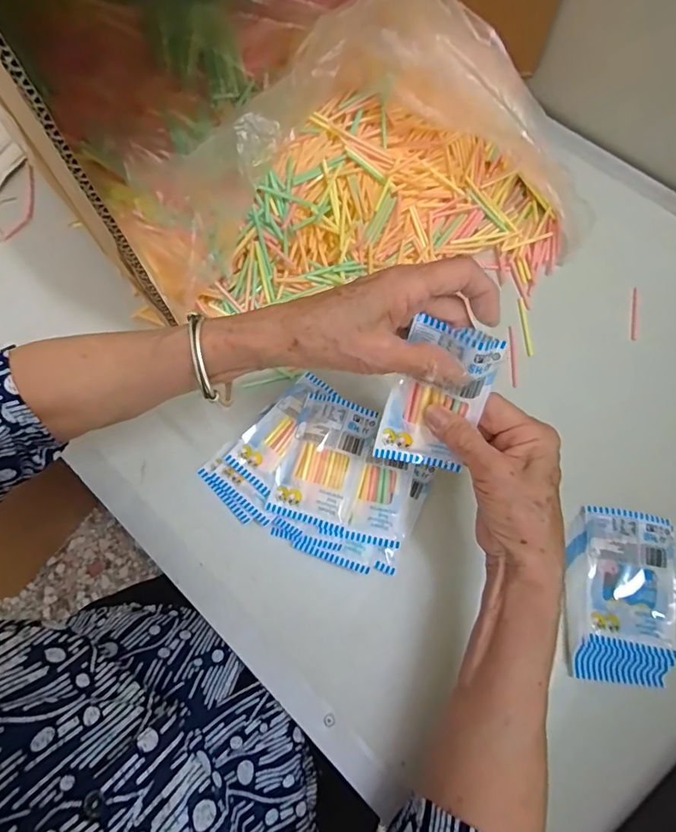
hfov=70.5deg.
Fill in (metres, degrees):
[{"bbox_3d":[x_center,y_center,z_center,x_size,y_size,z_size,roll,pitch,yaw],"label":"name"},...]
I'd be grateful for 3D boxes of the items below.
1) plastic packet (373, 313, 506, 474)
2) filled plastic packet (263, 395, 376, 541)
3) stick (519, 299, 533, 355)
[{"bbox_3d":[0.064,-0.009,0.317,0.061,0.104,0.015,16,32,8],"label":"plastic packet"},{"bbox_3d":[-0.011,0.036,0.385,0.061,0.009,0.101,18,74,7],"label":"filled plastic packet"},{"bbox_3d":[0.181,-0.088,0.462,0.006,0.007,0.065,1,71,0],"label":"stick"}]

